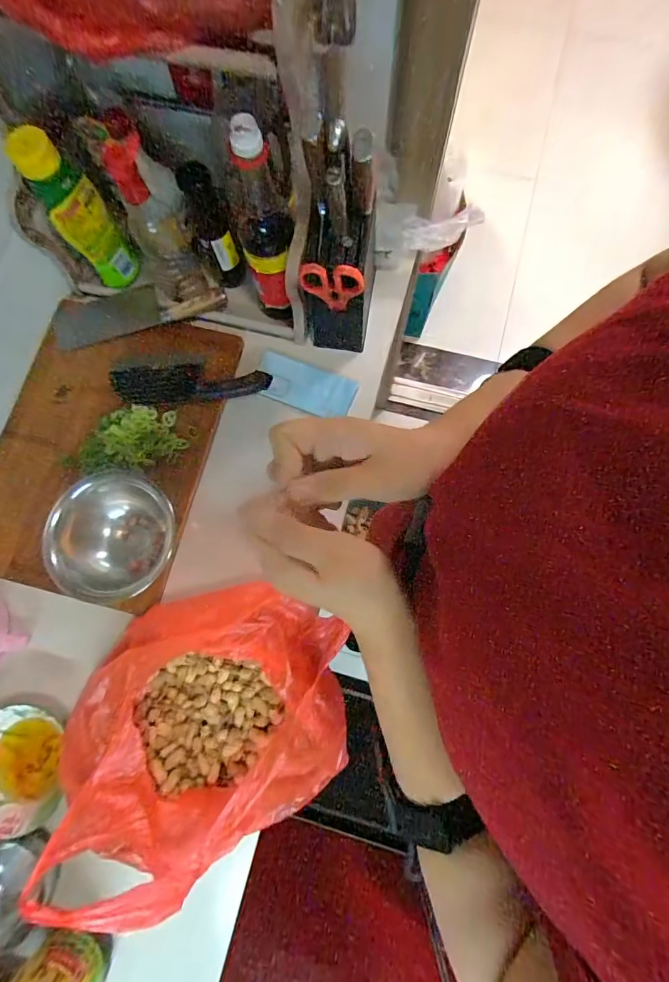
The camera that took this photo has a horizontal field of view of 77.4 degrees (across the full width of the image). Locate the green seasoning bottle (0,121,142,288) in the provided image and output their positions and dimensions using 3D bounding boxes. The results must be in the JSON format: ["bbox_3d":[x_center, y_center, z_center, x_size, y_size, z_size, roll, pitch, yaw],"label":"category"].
[{"bbox_3d":[-0.376,-0.410,0.614,0.072,0.211,0.050,-33,79,-6],"label":"green seasoning bottle"}]

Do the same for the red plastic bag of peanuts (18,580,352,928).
[{"bbox_3d":[-0.146,0.269,0.485,0.293,0.153,0.270,-13,78,-2],"label":"red plastic bag of peanuts"}]

